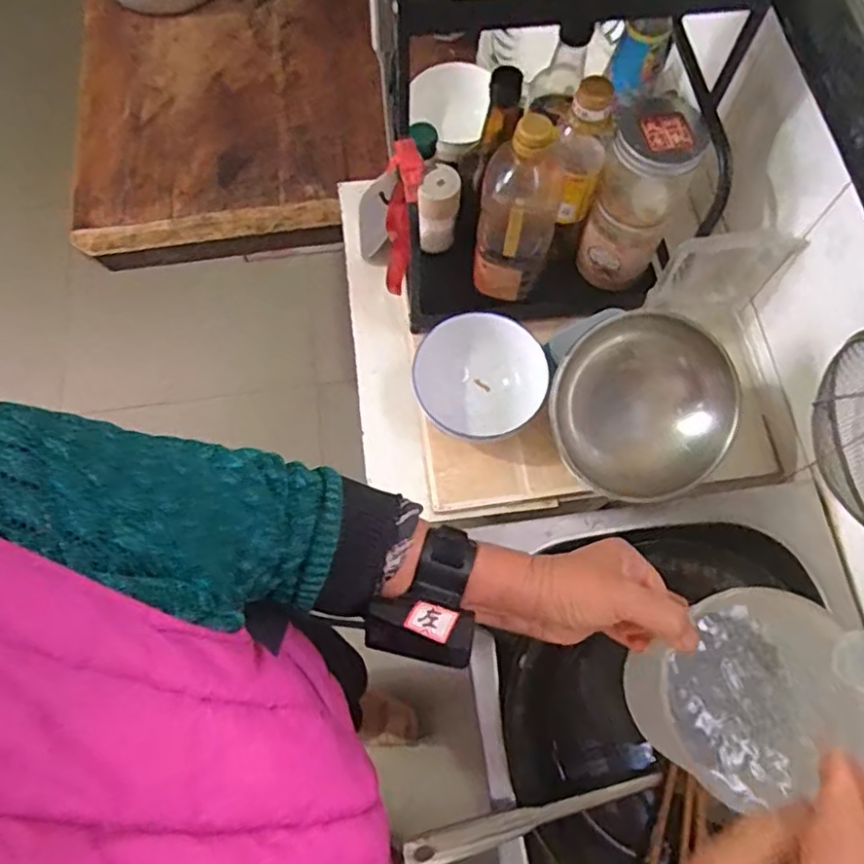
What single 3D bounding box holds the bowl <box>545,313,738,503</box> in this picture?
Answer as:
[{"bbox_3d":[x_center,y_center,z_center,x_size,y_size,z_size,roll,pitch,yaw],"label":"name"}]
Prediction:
[{"bbox_3d":[0.198,-0.024,0.617,0.171,0.062,0.171,2,107,5],"label":"bowl"}]

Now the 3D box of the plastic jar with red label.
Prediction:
[{"bbox_3d":[0.224,-0.256,0.697,0.092,0.185,0.120,24,72,9],"label":"plastic jar with red label"}]

